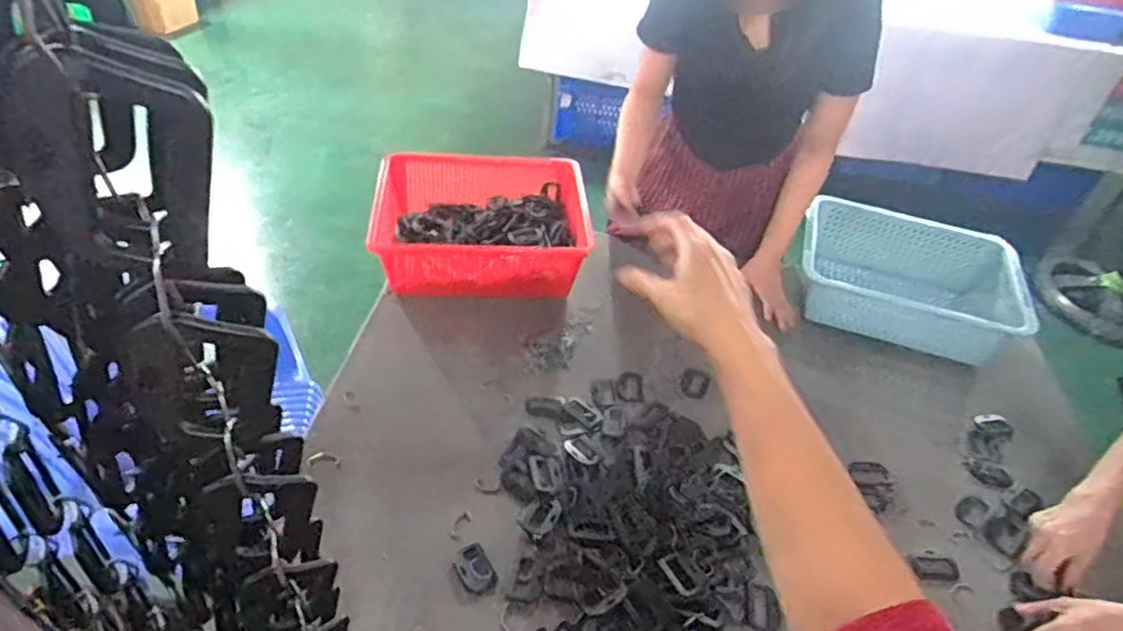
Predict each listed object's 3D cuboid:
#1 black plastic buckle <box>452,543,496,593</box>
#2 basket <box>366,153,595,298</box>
[{"bbox_3d":[-0.107,0.314,0.838,0.042,0.012,0.060,-20,49,-27],"label":"black plastic buckle"},{"bbox_3d":[-0.152,-0.191,1.281,0.393,0.109,0.337,1,42,-7],"label":"basket"}]

